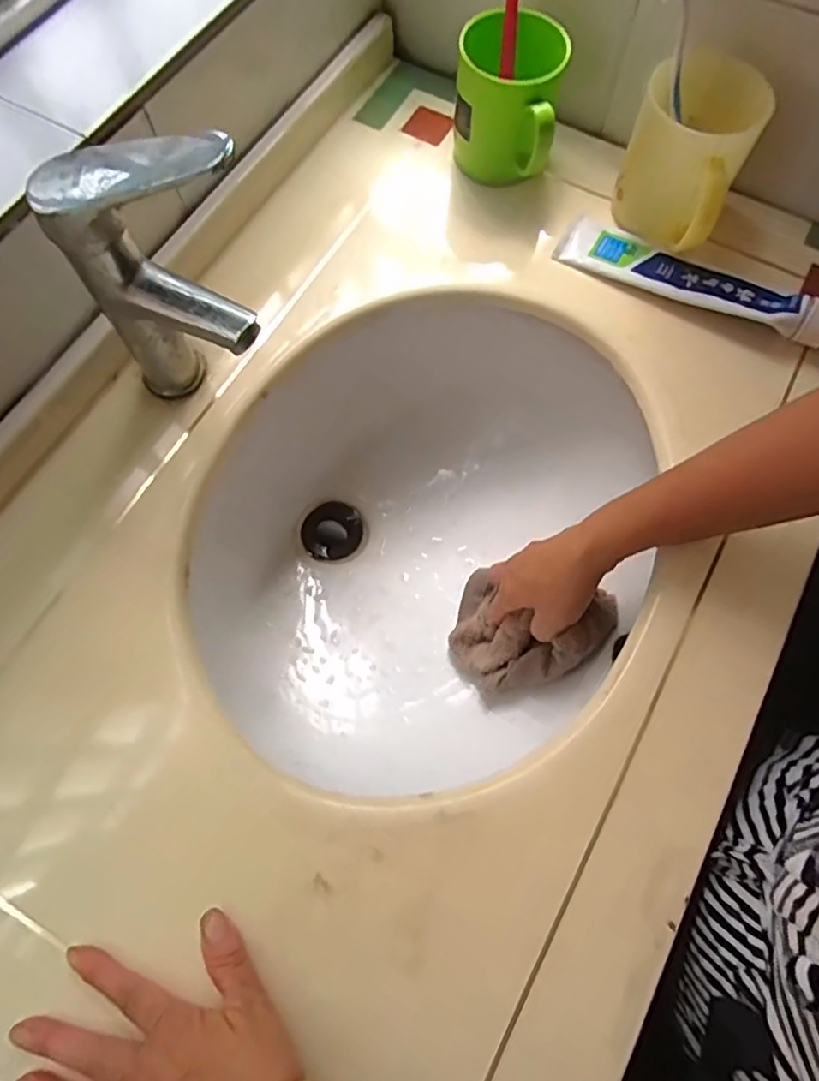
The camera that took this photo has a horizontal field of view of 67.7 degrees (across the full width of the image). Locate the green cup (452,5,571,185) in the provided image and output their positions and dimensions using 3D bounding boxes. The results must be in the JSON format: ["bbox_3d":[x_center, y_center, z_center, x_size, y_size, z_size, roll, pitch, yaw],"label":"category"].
[{"bbox_3d":[0.081,-0.356,0.504,0.086,0.094,0.096,10,68,9],"label":"green cup"}]

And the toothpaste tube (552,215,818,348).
[{"bbox_3d":[0.232,-0.212,0.488,0.224,0.030,0.054,25,73,8],"label":"toothpaste tube"}]

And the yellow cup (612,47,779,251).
[{"bbox_3d":[0.214,-0.295,0.477,0.087,0.099,0.099,26,71,14],"label":"yellow cup"}]

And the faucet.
[{"bbox_3d":[-0.139,-0.143,0.377,0.109,0.179,0.058,1,67,5],"label":"faucet"}]

